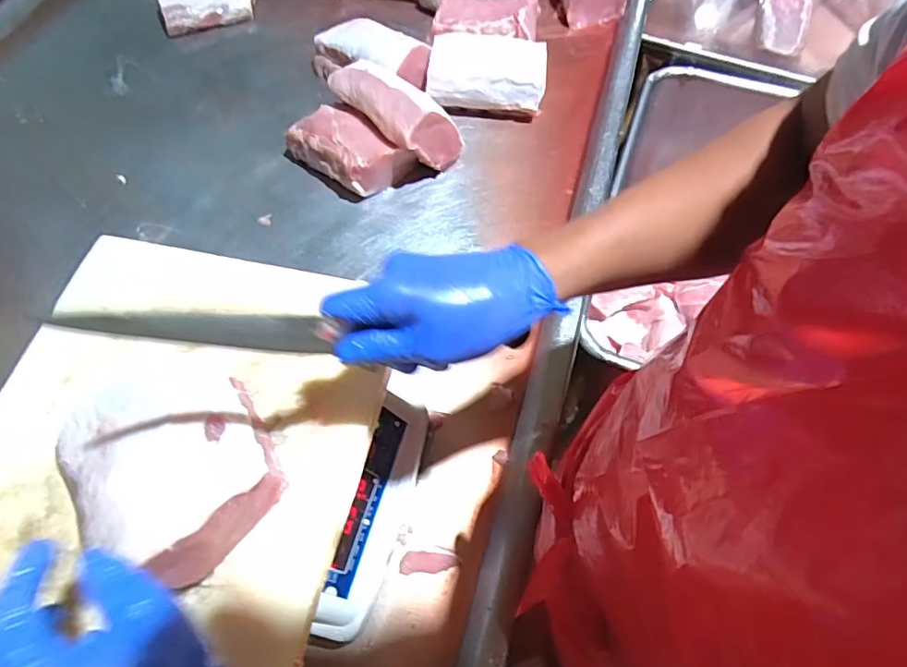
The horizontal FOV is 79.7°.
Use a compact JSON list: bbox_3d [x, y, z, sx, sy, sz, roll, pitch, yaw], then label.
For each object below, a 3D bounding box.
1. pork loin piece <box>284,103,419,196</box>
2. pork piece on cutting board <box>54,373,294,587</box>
[{"bbox_3d":[-0.147,-0.259,0.764,0.171,0.060,0.087,33,67,18],"label":"pork loin piece"},{"bbox_3d":[-0.196,0.087,0.373,0.120,0.058,0.141,-38,66,-17],"label":"pork piece on cutting board"}]

